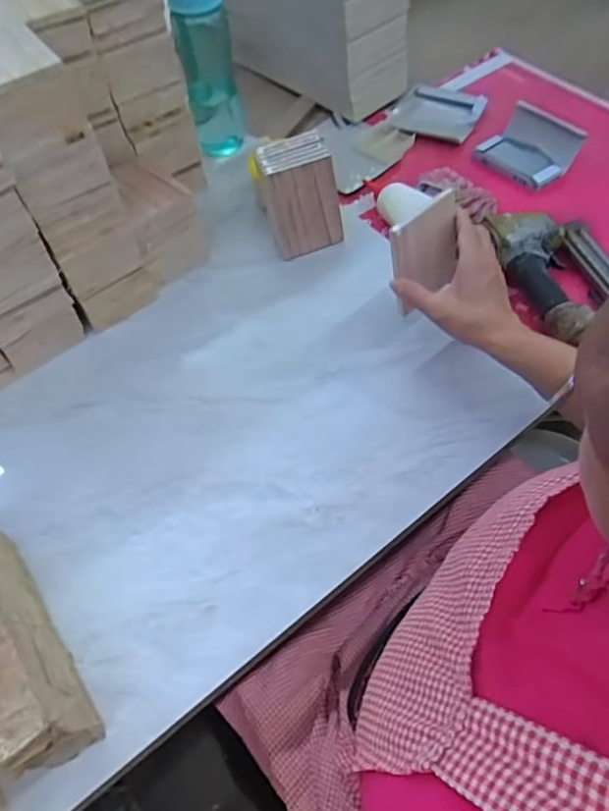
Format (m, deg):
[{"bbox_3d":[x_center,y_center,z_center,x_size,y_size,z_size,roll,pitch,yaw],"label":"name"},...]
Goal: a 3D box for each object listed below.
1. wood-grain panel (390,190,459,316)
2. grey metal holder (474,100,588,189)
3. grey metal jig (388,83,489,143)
[{"bbox_3d":[0.126,-0.158,0.581,0.088,0.104,0.007,-36,50,-20],"label":"wood-grain panel"},{"bbox_3d":[0.338,-0.386,0.829,0.106,0.044,0.125,-33,62,-17],"label":"grey metal holder"},{"bbox_3d":[0.222,-0.488,0.925,0.131,0.013,0.136,22,61,16],"label":"grey metal jig"}]

